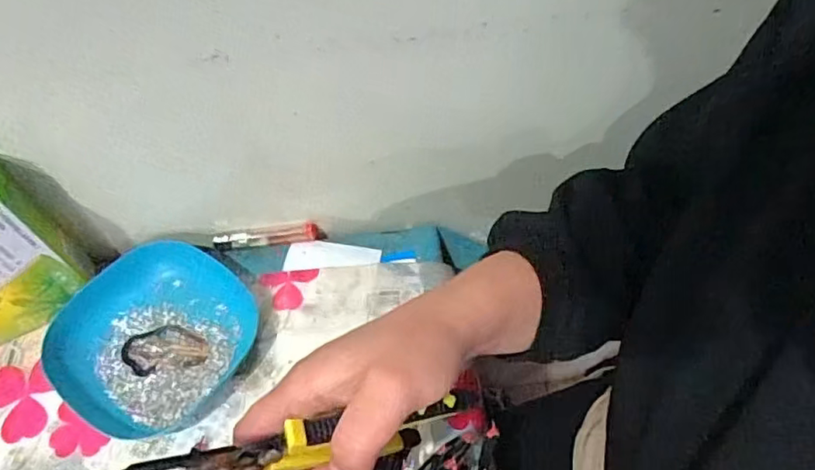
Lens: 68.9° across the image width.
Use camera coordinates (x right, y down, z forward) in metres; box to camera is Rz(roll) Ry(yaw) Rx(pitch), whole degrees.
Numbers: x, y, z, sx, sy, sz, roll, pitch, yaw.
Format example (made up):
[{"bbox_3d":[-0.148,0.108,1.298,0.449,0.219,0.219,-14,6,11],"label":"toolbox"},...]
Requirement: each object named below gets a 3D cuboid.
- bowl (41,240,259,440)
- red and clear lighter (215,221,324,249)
[{"bbox_3d":[-0.192,0.074,0.446,0.131,0.032,0.137,-1,58,1],"label":"bowl"},{"bbox_3d":[-0.116,0.001,0.500,0.090,0.016,0.011,-6,58,-3],"label":"red and clear lighter"}]

